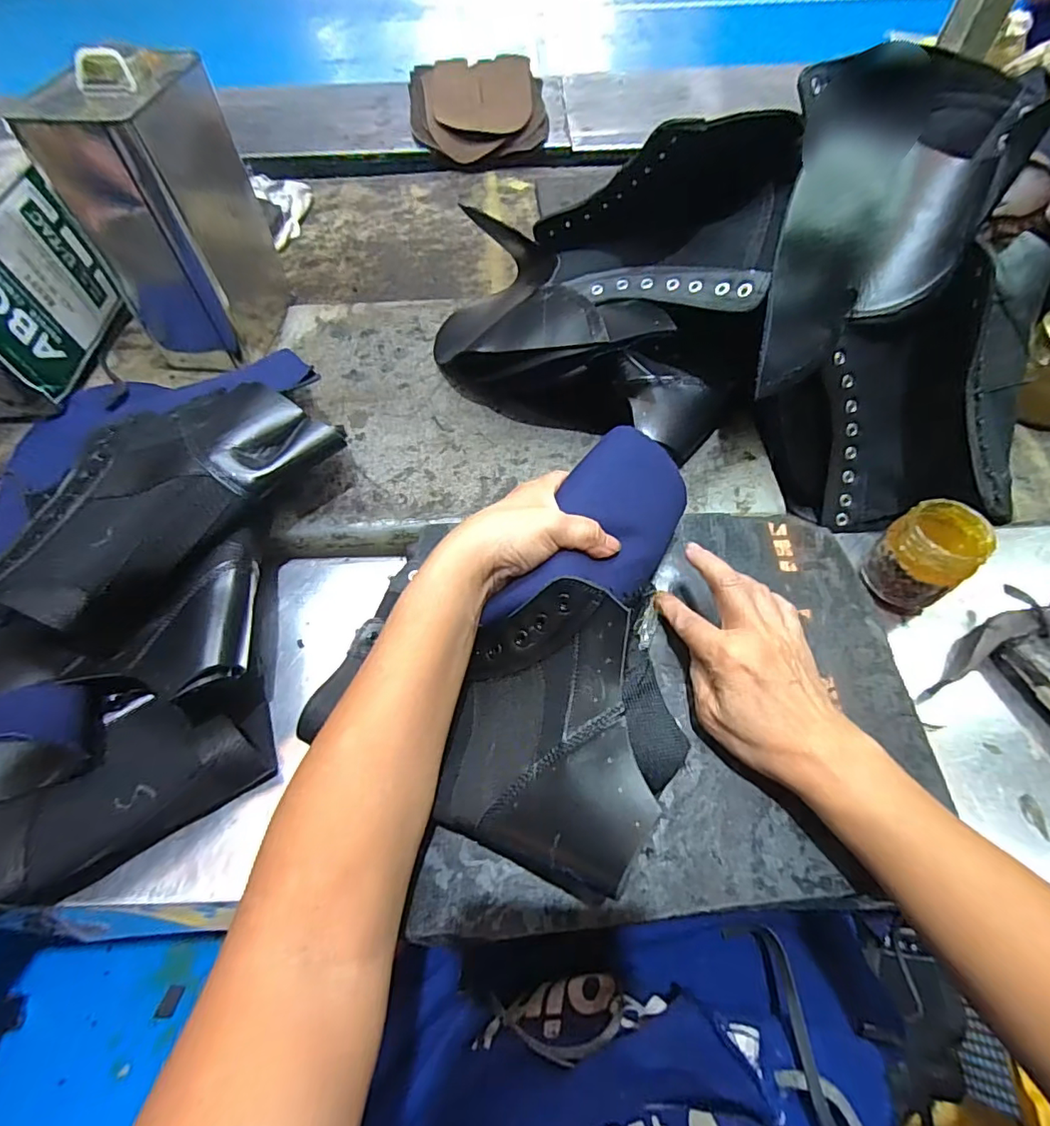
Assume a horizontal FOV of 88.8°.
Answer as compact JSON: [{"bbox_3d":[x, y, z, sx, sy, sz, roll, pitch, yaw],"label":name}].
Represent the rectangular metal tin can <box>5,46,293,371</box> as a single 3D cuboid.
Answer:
[{"bbox_3d":[-0.343,-0.334,0.531,0.111,0.225,0.157,5,59,5],"label":"rectangular metal tin can"}]

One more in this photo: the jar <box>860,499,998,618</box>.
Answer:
[{"bbox_3d":[0.290,-0.004,0.393,0.056,0.065,0.056,-1,59,1],"label":"jar"}]

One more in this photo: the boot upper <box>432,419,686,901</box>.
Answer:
[{"bbox_3d":[0.044,0.037,0.326,0.126,0.087,0.259,15,61,10],"label":"boot upper"}]

